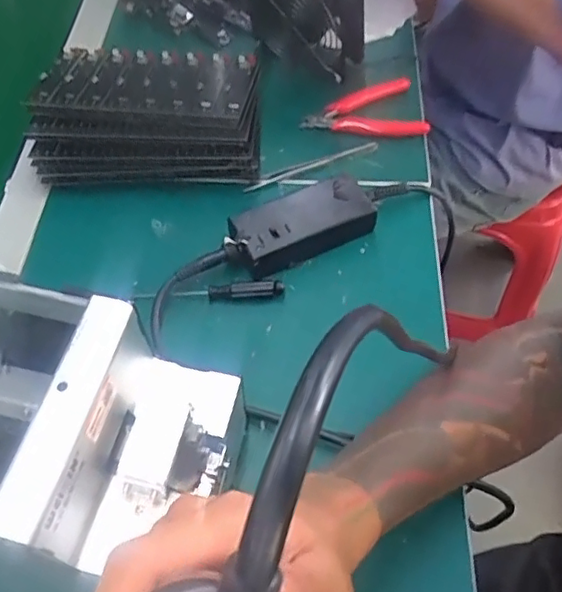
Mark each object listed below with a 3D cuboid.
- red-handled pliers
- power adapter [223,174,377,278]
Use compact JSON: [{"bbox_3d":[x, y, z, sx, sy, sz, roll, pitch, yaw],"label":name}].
[{"bbox_3d":[0.081,-0.176,0.576,0.117,0.021,0.068,-16,58,-7],"label":"red-handled pliers"},{"bbox_3d":[0.015,-0.057,0.495,0.128,0.032,0.050,-24,59,-11],"label":"power adapter"}]

